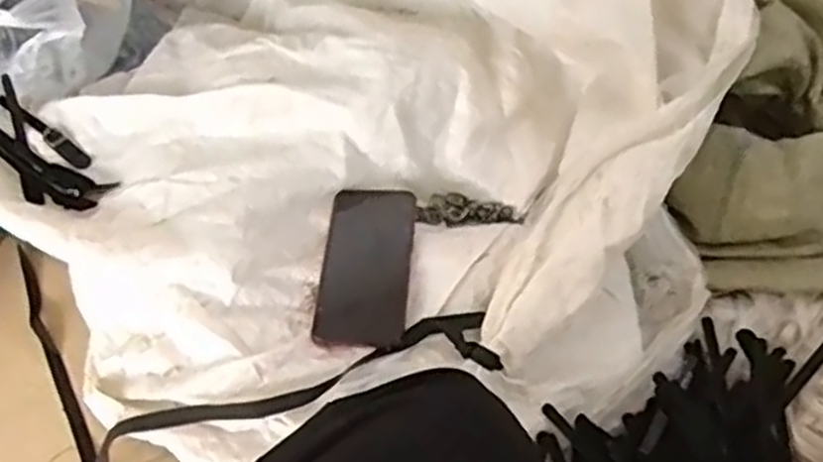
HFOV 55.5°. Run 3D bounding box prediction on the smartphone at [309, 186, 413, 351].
[{"bbox_3d":[-0.040,0.029,0.695,0.078,0.009,0.162,1,55,6],"label":"smartphone"}]

